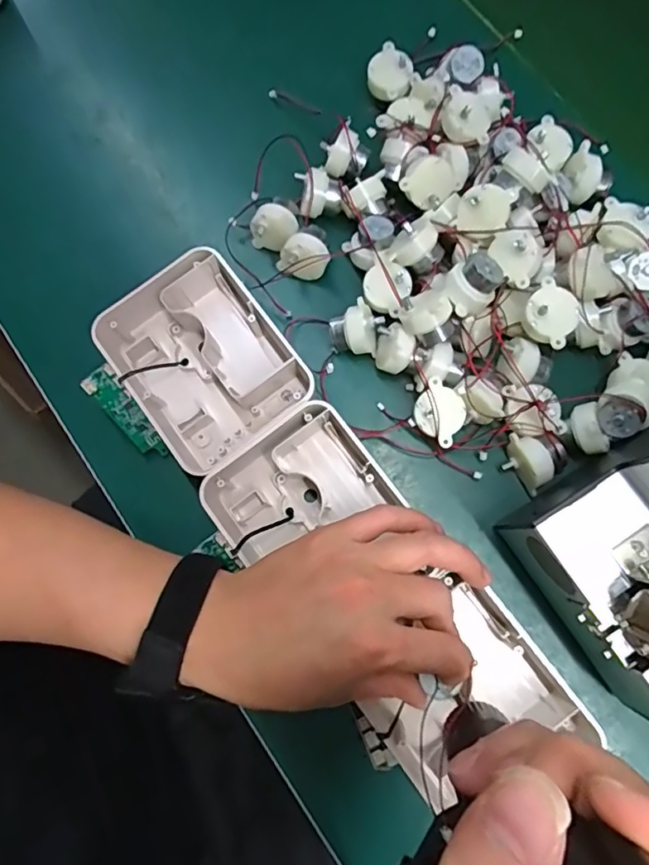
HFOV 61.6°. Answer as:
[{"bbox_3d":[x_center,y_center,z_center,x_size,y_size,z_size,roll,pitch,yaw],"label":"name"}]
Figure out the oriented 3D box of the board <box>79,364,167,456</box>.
[{"bbox_3d":[-0.129,-0.011,0.357,0.019,0.005,0.068,-36,114,-6],"label":"board"}]

